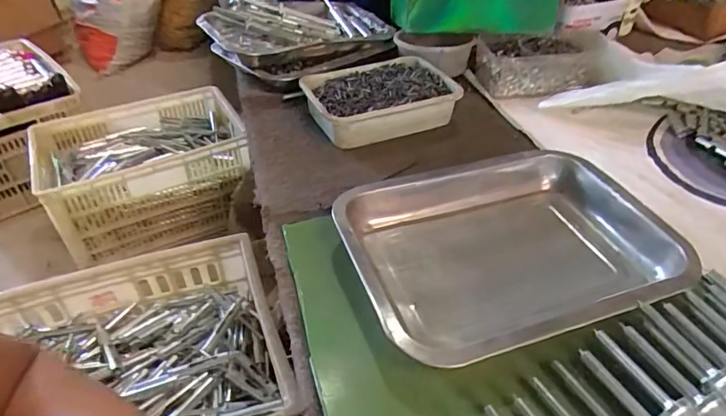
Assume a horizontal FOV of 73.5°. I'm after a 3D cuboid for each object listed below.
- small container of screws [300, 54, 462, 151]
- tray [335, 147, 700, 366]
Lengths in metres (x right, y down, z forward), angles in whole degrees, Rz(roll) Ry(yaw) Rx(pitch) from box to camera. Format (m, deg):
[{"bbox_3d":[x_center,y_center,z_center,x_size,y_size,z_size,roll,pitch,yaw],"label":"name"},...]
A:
[{"bbox_3d":[0.021,-0.132,0.598,0.176,0.047,0.123,-14,41,-13],"label":"small container of screws"},{"bbox_3d":[0.119,0.029,0.402,0.261,0.041,0.188,-15,41,-13],"label":"tray"}]

